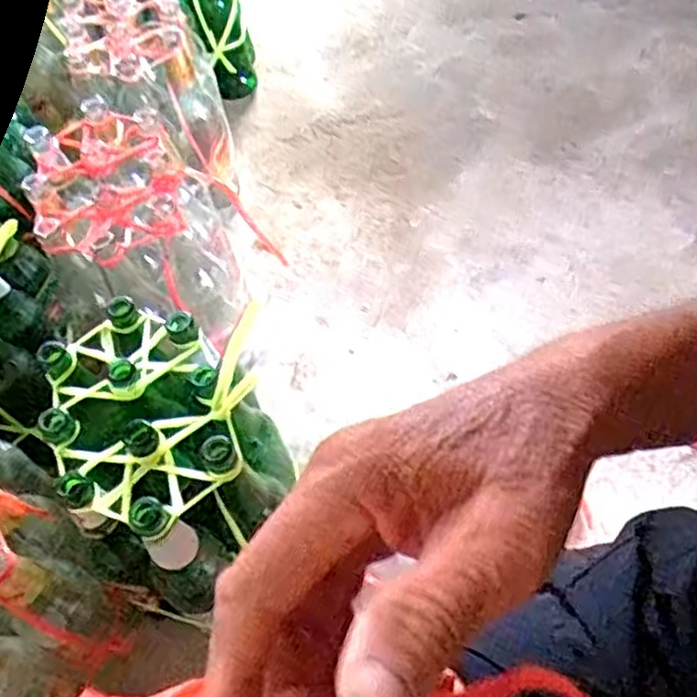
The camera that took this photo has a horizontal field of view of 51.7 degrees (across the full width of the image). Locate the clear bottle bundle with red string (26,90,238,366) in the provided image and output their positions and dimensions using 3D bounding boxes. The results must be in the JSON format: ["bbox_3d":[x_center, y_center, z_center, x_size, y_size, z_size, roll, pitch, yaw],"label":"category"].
[{"bbox_3d":[-0.244,-0.125,0.871,0.201,0.236,0.249,-20,58,-8],"label":"clear bottle bundle with red string"}]

